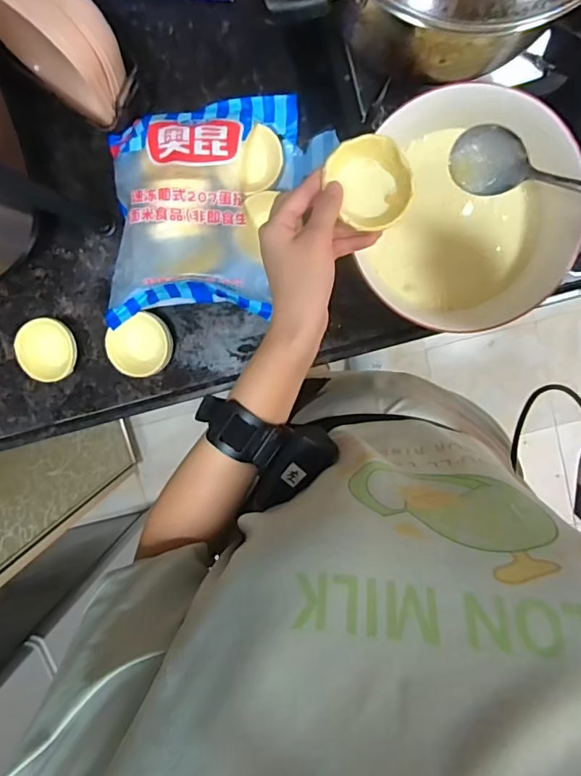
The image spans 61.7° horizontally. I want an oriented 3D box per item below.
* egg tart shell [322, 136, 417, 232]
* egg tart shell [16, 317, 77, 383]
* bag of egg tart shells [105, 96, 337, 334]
[{"bbox_3d":[0.064,-0.159,0.378,0.059,0.023,0.067,-22,97,6],"label":"egg tart shell"},{"bbox_3d":[-0.271,-0.043,0.545,0.062,0.029,0.067,-4,99,3],"label":"egg tart shell"},{"bbox_3d":[-0.072,-0.181,0.493,0.214,0.075,0.210,0,99,3],"label":"bag of egg tart shells"}]

